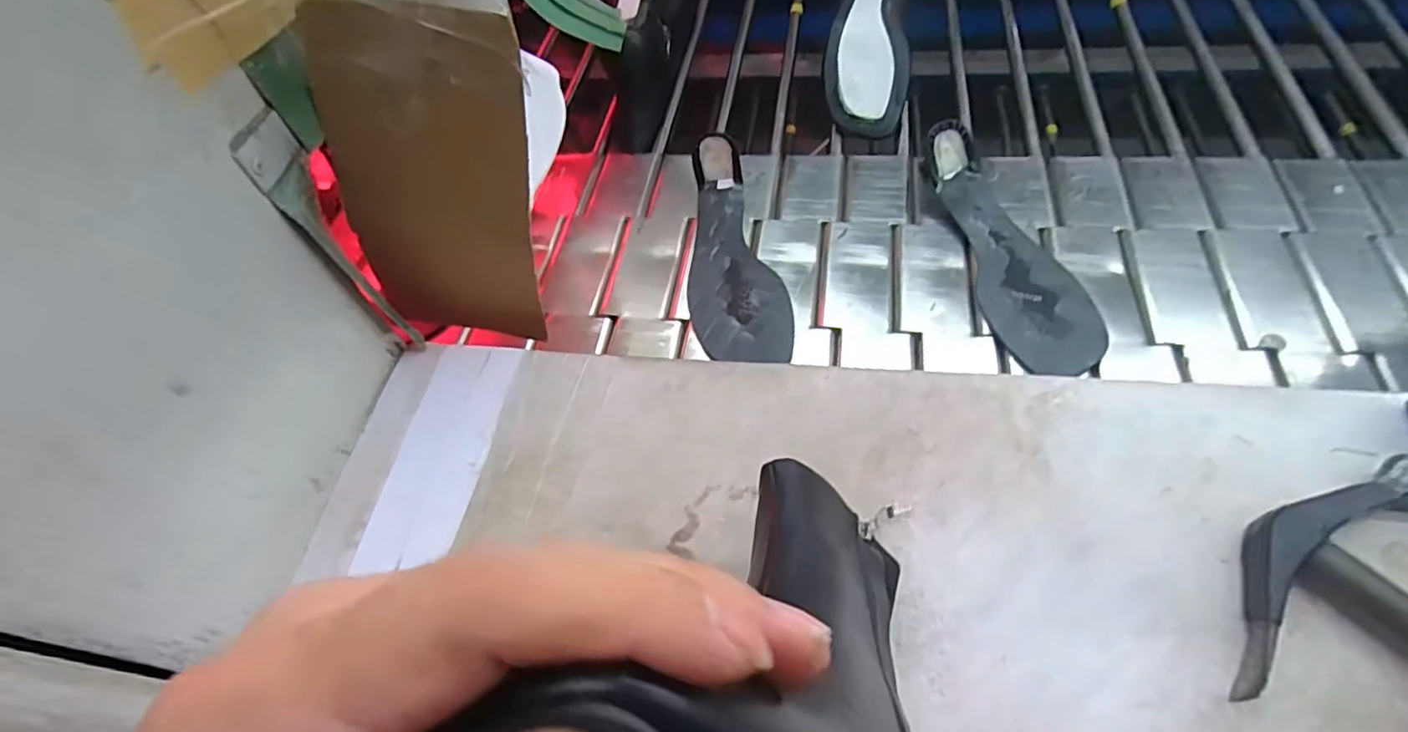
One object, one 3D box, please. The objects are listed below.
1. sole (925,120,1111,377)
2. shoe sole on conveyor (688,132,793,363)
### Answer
[{"bbox_3d":[0.256,-0.104,0.532,0.080,0.053,0.239,-12,56,-2],"label":"sole"},{"bbox_3d":[0.020,-0.107,0.566,0.082,0.044,0.234,-10,56,0],"label":"shoe sole on conveyor"}]

